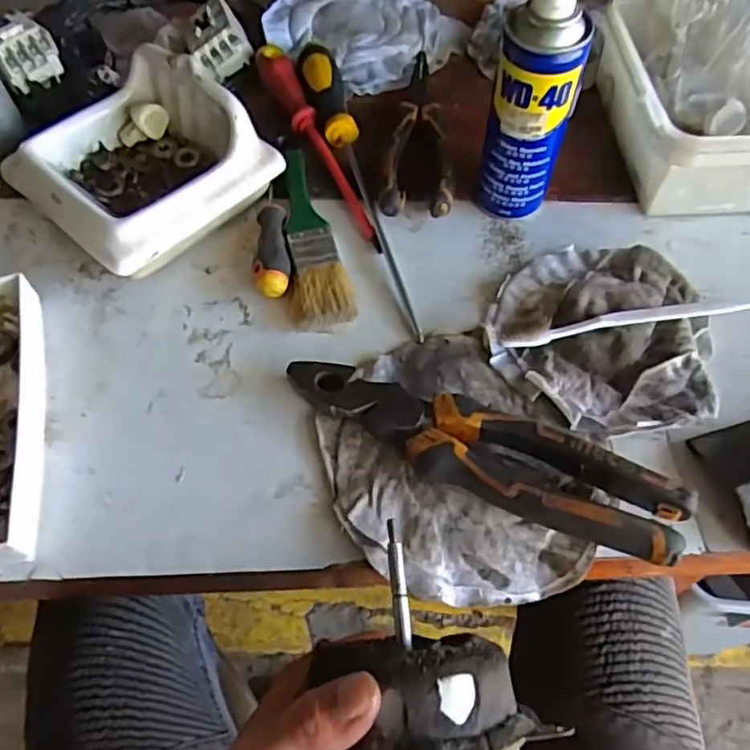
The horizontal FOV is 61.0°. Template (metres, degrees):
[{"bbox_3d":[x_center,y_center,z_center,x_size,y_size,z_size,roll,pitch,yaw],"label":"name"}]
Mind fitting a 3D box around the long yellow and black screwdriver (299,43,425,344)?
[{"bbox_3d":[-0.014,-0.152,0.479,0.029,0.028,0.291,-14,60,-7],"label":"long yellow and black screwdriver"}]

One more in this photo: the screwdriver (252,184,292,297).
[{"bbox_3d":[-0.073,-0.100,0.459,0.024,0.025,0.104,-5,60,-1],"label":"screwdriver"}]

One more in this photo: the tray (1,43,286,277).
[{"bbox_3d":[-0.171,-0.153,0.463,0.144,0.073,0.148,37,67,21],"label":"tray"}]

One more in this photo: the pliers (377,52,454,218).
[{"bbox_3d":[0.044,-0.204,0.513,0.051,0.021,0.196,8,60,6],"label":"pliers"}]

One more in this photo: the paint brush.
[{"bbox_3d":[-0.043,-0.104,0.463,0.041,0.012,0.160,-8,60,-3],"label":"paint brush"}]

